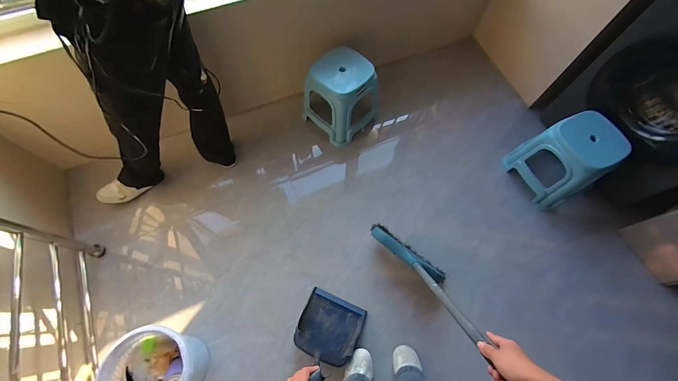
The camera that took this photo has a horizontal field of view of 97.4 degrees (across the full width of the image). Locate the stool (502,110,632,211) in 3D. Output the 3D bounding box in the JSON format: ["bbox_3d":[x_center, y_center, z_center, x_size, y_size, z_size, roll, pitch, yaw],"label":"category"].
[{"bbox_3d":[0.991,-0.143,1.319,0.270,0.306,0.308,-27,70,-12],"label":"stool"}]

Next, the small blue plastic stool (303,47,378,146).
[{"bbox_3d":[0.009,-0.442,1.417,0.284,0.299,0.292,-40,73,-16],"label":"small blue plastic stool"}]

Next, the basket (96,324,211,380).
[{"bbox_3d":[-0.584,0.620,1.011,0.263,0.289,0.264,0,66,-1],"label":"basket"}]

